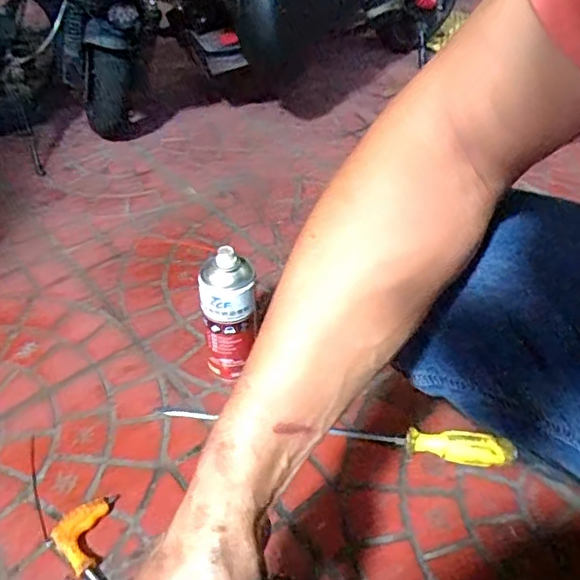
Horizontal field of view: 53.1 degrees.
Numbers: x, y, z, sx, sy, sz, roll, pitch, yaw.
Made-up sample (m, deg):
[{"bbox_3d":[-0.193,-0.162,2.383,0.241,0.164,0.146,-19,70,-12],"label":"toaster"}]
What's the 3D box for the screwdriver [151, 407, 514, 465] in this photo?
[{"bbox_3d":[0.048,0.158,0.667,0.400,0.042,0.024,8,43,7],"label":"screwdriver"}]

